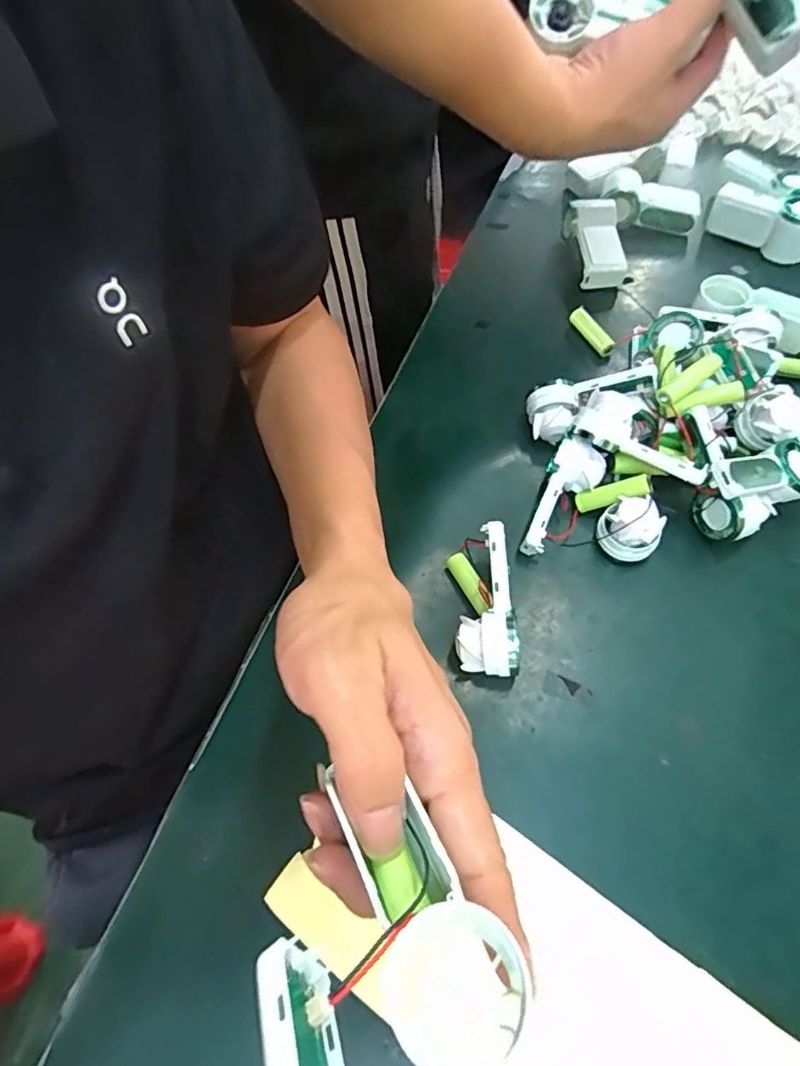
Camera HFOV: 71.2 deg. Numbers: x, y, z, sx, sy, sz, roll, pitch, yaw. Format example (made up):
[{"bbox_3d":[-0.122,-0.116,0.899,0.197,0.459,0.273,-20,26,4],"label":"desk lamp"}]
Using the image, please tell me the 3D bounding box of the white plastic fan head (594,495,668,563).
[{"bbox_3d":[0.155,-0.004,0.378,0.040,0.032,0.035,34,69,18],"label":"white plastic fan head"}]

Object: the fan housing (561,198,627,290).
[{"bbox_3d":[0.187,-0.276,0.536,0.044,0.038,0.094,-7,62,-1],"label":"fan housing"}]

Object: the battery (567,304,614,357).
[{"bbox_3d":[0.170,-0.177,0.495,0.015,0.017,0.055,-21,64,-8],"label":"battery"}]

